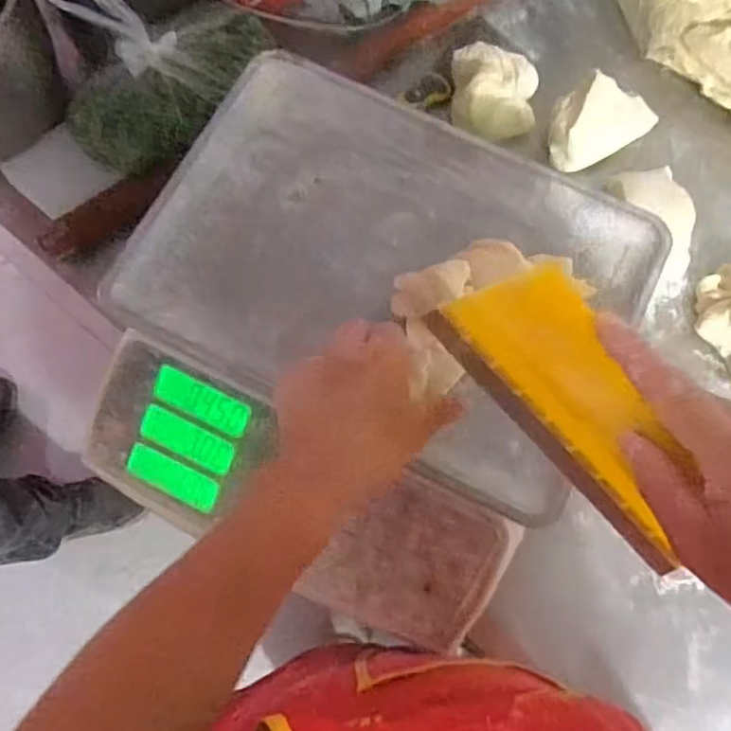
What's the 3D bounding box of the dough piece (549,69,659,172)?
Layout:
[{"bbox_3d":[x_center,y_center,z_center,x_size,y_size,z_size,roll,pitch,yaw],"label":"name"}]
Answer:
[{"bbox_3d":[0.208,-0.223,0.610,0.102,0.051,0.063,-29,77,-10],"label":"dough piece"}]

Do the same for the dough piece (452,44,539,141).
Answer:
[{"bbox_3d":[0.119,-0.249,0.617,0.075,0.046,0.074,1,73,-2],"label":"dough piece"}]

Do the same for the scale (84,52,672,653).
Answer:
[{"bbox_3d":[-0.007,-0.013,0.510,0.340,0.110,0.336,27,74,6],"label":"scale"}]

